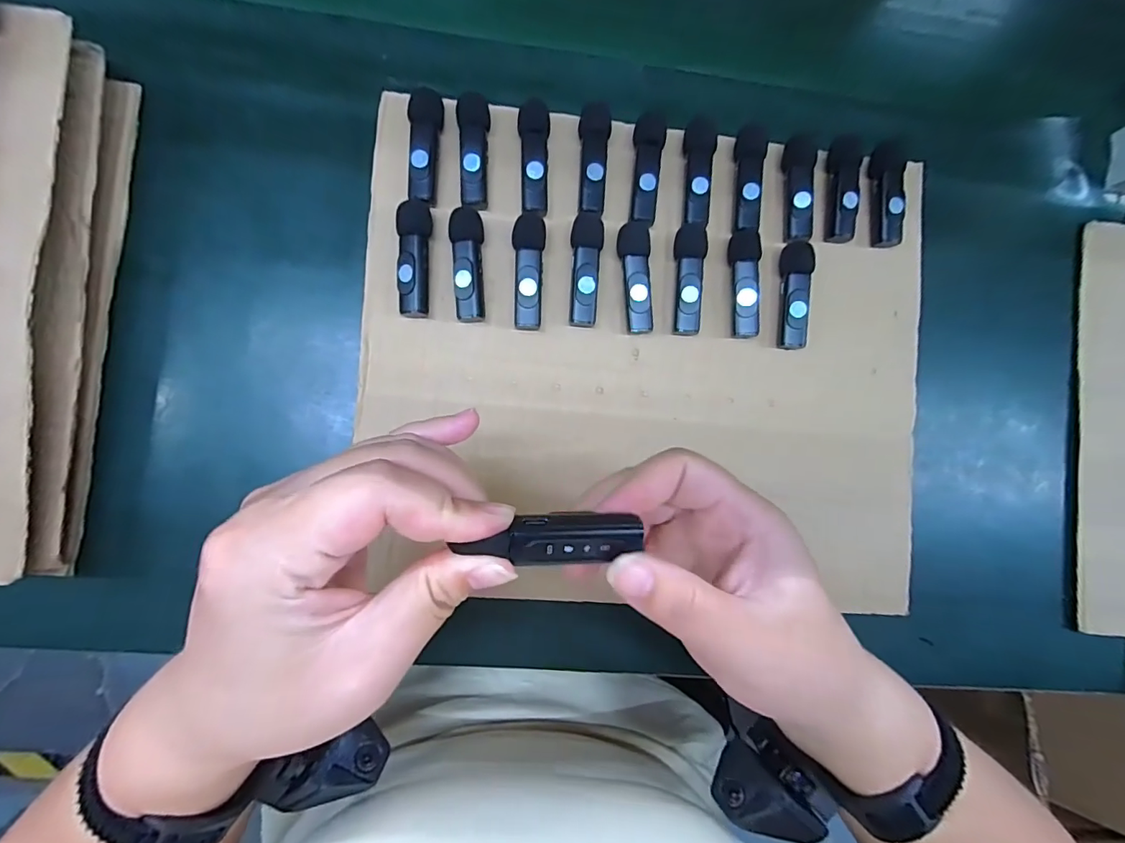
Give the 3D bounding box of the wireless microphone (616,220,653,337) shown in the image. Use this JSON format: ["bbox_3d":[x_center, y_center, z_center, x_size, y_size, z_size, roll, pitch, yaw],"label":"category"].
[{"bbox_3d":[0.043,-0.086,0.291,0.019,0.014,0.066,-1,85,-6],"label":"wireless microphone"}]

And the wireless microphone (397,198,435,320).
[{"bbox_3d":[-0.085,-0.093,0.280,0.018,0.017,0.066,2,85,-6],"label":"wireless microphone"}]

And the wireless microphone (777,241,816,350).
[{"bbox_3d":[0.145,-0.078,0.302,0.018,0.017,0.065,1,85,-6],"label":"wireless microphone"}]

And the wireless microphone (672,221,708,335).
[{"bbox_3d":[0.076,-0.086,0.295,0.018,0.016,0.067,4,84,-6],"label":"wireless microphone"}]

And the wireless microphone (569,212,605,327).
[{"bbox_3d":[0.013,-0.090,0.288,0.018,0.014,0.066,5,84,-6],"label":"wireless microphone"}]

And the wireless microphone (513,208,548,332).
[{"bbox_3d":[-0.020,-0.089,0.287,0.018,0.017,0.067,3,85,-6],"label":"wireless microphone"}]

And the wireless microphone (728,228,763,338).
[{"bbox_3d":[0.111,-0.085,0.297,0.016,0.018,0.066,3,85,-6],"label":"wireless microphone"}]

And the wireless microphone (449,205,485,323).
[{"bbox_3d":[-0.055,-0.091,0.283,0.019,0.016,0.065,0,85,-6],"label":"wireless microphone"}]

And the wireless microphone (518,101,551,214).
[{"bbox_3d":[-0.017,-0.155,0.290,0.018,0.017,0.064,1,85,-6],"label":"wireless microphone"}]

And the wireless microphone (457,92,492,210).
[{"bbox_3d":[-0.053,-0.158,0.287,0.019,0.020,0.064,2,85,-6],"label":"wireless microphone"}]

